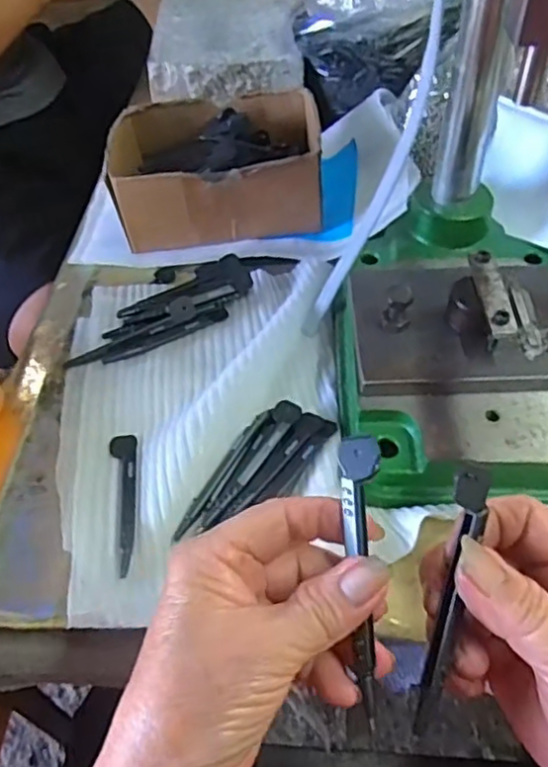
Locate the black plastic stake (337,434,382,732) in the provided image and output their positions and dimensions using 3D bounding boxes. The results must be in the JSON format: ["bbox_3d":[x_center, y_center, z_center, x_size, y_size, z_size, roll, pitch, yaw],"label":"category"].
[{"bbox_3d":[0.035,0.071,0.243,0.015,0.004,0.103,-3,79,2],"label":"black plastic stake"}]

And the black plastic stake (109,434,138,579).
[{"bbox_3d":[-0.085,0.067,0.384,0.016,0.009,0.095,-11,50,-8],"label":"black plastic stake"}]

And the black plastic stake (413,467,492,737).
[{"bbox_3d":[0.063,0.077,0.238,0.013,0.010,0.094,13,85,14],"label":"black plastic stake"}]

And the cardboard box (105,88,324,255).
[{"bbox_3d":[-0.045,-0.180,0.537,0.152,0.061,0.126,-4,50,-1],"label":"cardboard box"}]

